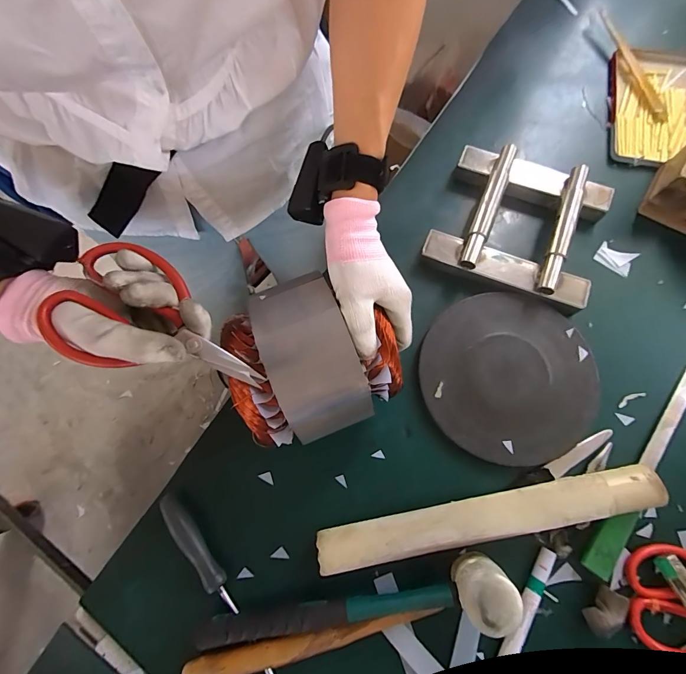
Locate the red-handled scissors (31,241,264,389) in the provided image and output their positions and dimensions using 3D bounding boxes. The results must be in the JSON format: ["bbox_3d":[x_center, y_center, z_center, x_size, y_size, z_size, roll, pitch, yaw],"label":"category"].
[{"bbox_3d":[-0.135,-0.003,0.279,0.156,0.014,0.093,33,76,-12],"label":"red-handled scissors"}]

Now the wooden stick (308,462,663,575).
[{"bbox_3d":[0.144,0.180,0.362,0.341,0.043,0.044,-11,74,-1],"label":"wooden stick"}]

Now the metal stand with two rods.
[{"bbox_3d":[0.223,-0.152,0.453,0.194,0.040,0.190,21,76,8],"label":"metal stand with two rods"}]

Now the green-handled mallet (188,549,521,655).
[{"bbox_3d":[0.007,0.257,0.328,0.285,0.071,0.043,-13,74,-2],"label":"green-handled mallet"}]

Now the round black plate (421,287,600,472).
[{"bbox_3d":[0.186,0.043,0.414,0.188,0.014,0.189,-1,74,2],"label":"round black plate"}]

